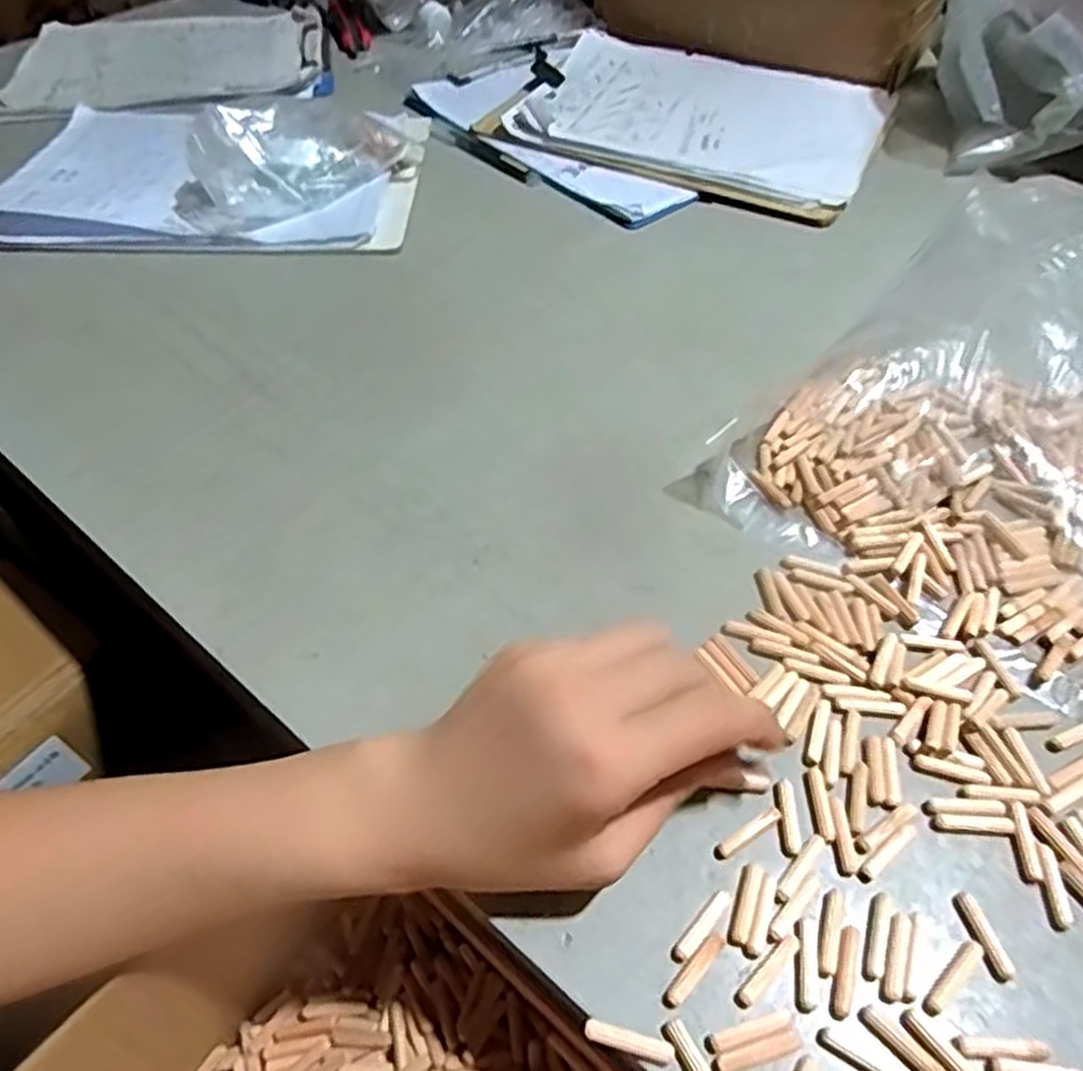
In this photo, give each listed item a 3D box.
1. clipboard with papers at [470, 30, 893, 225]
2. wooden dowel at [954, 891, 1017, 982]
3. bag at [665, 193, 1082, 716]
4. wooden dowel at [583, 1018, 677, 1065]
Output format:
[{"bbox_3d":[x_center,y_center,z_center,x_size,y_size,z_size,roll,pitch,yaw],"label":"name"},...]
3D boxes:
[{"bbox_3d":[0.135,-0.382,0.699,0.319,0.017,0.241,20,55,15],"label":"clipboard with papers"},{"bbox_3d":[0.162,0.146,0.285,0.008,0.006,0.029,-14,54,-10],"label":"wooden dowel"},{"bbox_3d":[0.292,-0.086,0.429,0.268,0.067,0.354,33,60,23],"label":"bag"},{"bbox_3d":[0.030,0.170,0.263,0.030,0.004,0.007,12,54,9],"label":"wooden dowel"}]

